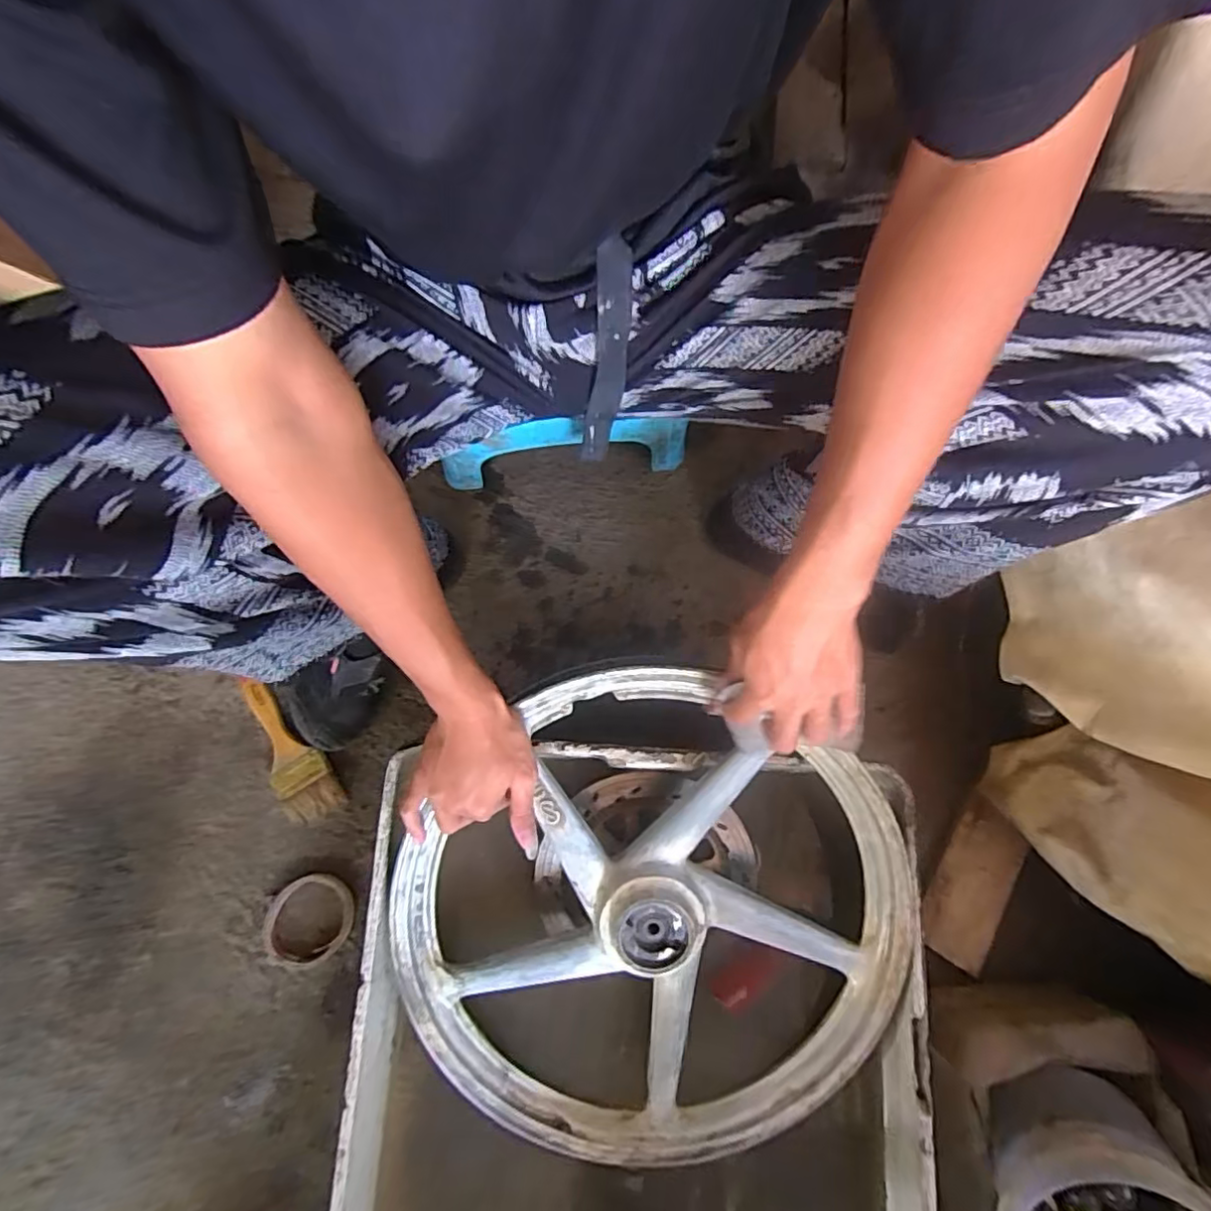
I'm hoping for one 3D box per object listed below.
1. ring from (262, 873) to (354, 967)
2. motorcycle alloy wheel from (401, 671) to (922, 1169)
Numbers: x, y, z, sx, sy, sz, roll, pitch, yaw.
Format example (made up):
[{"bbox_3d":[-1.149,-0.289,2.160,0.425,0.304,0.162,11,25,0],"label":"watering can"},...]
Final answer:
[{"bbox_3d":[-0.301,0.318,0.607,0.082,0.014,0.081,0,76,0],"label":"ring"},{"bbox_3d":[0.042,0.273,0.549,0.447,0.100,0.447,0,95,-1],"label":"motorcycle alloy wheel"}]

